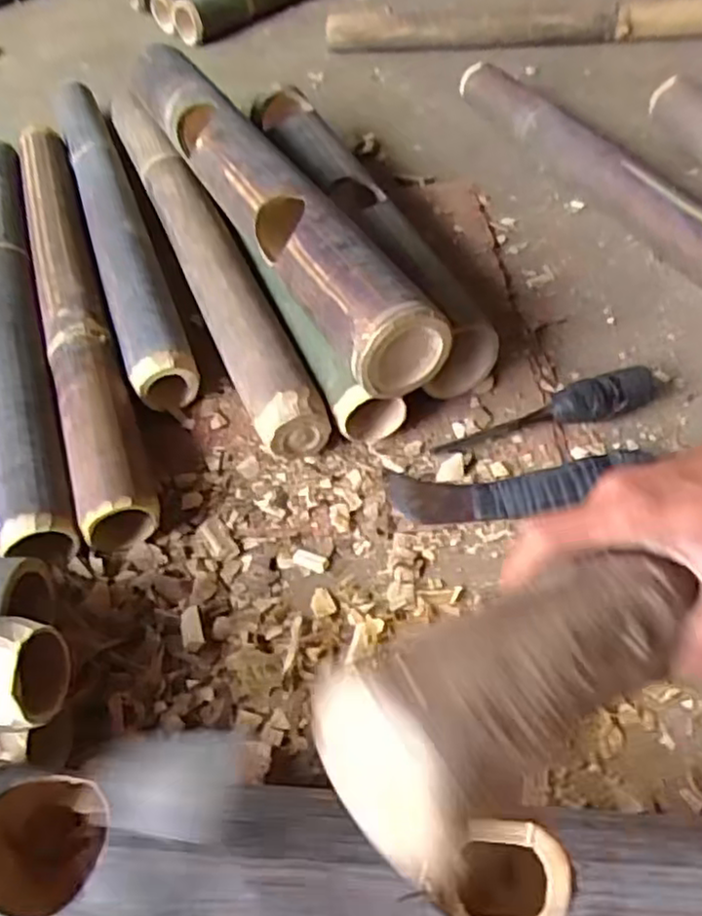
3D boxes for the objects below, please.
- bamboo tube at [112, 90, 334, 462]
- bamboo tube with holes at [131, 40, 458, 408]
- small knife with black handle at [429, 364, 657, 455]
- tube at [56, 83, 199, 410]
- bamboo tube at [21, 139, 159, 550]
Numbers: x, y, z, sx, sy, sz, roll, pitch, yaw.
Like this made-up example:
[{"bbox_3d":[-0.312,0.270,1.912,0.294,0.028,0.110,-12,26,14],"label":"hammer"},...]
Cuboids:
[{"bbox_3d":[-0.168,-0.249,0.770,0.061,0.067,0.671,-20,54,-12],"label":"bamboo tube"},{"bbox_3d":[-0.098,-0.282,0.689,0.081,0.067,0.601,-25,55,-14],"label":"bamboo tube with holes"},{"bbox_3d":[0.168,-0.039,0.602,0.200,0.037,0.028,-13,53,-6],"label":"small knife with black handle"},{"bbox_3d":[-0.284,-0.302,0.829,0.063,0.057,0.673,-19,53,-11],"label":"tube"},{"bbox_3d":[-0.292,-0.184,0.728,0.064,0.046,0.653,-19,53,-11],"label":"bamboo tube"}]

